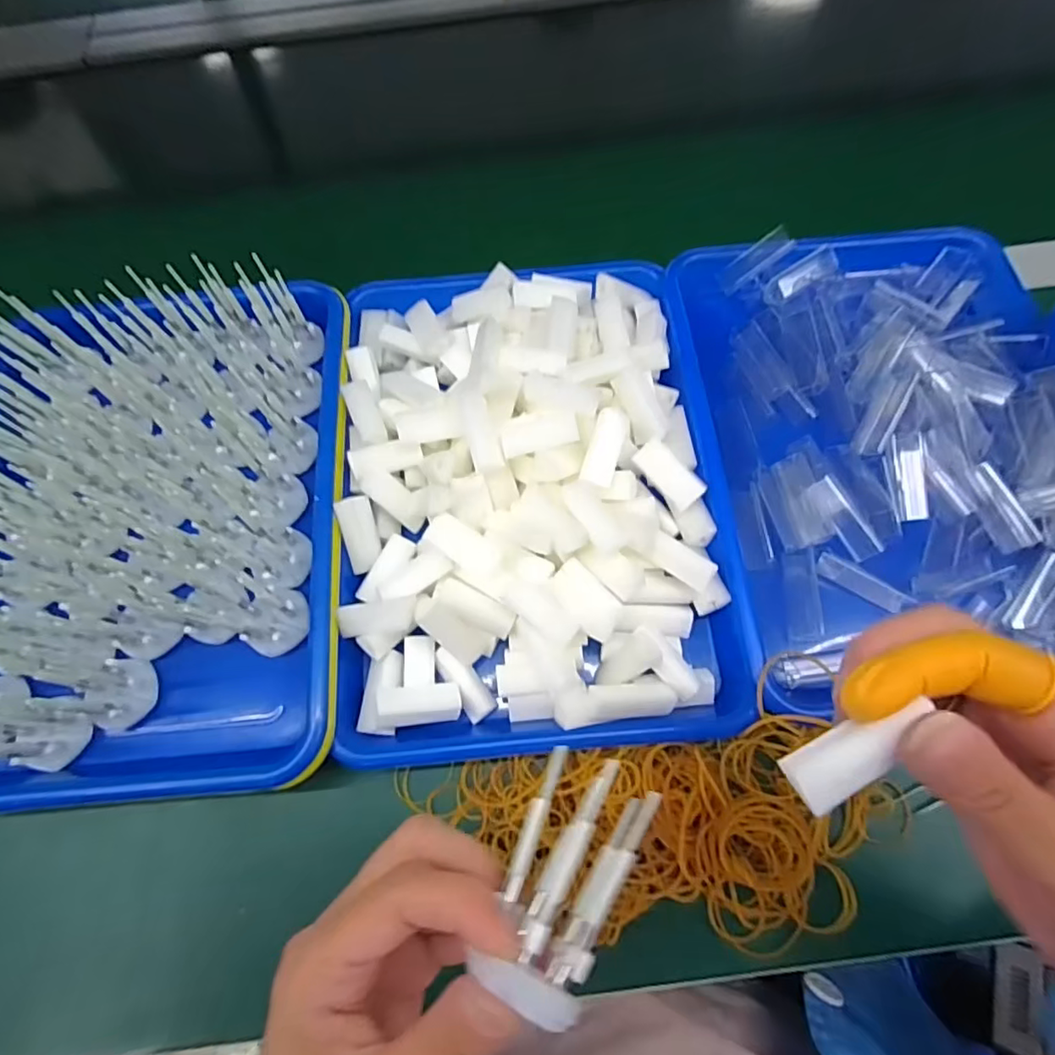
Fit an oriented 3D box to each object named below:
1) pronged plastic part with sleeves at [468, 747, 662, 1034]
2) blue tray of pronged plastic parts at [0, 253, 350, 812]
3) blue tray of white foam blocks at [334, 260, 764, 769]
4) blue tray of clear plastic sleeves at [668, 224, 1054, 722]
[{"bbox_3d":[0.012,0.111,0.187,0.037,0.024,0.070,24,71,12],"label":"pronged plastic part with sleeves"},{"bbox_3d":[-0.235,-0.017,0.351,0.237,0.072,0.335,-5,68,0],"label":"blue tray of pronged plastic parts"},{"bbox_3d":[0.000,-0.031,0.366,0.232,0.052,0.322,-6,68,0],"label":"blue tray of white foam blocks"},{"bbox_3d":[0.236,-0.056,0.372,0.238,0.046,0.314,-4,68,1],"label":"blue tray of clear plastic sleeves"}]

